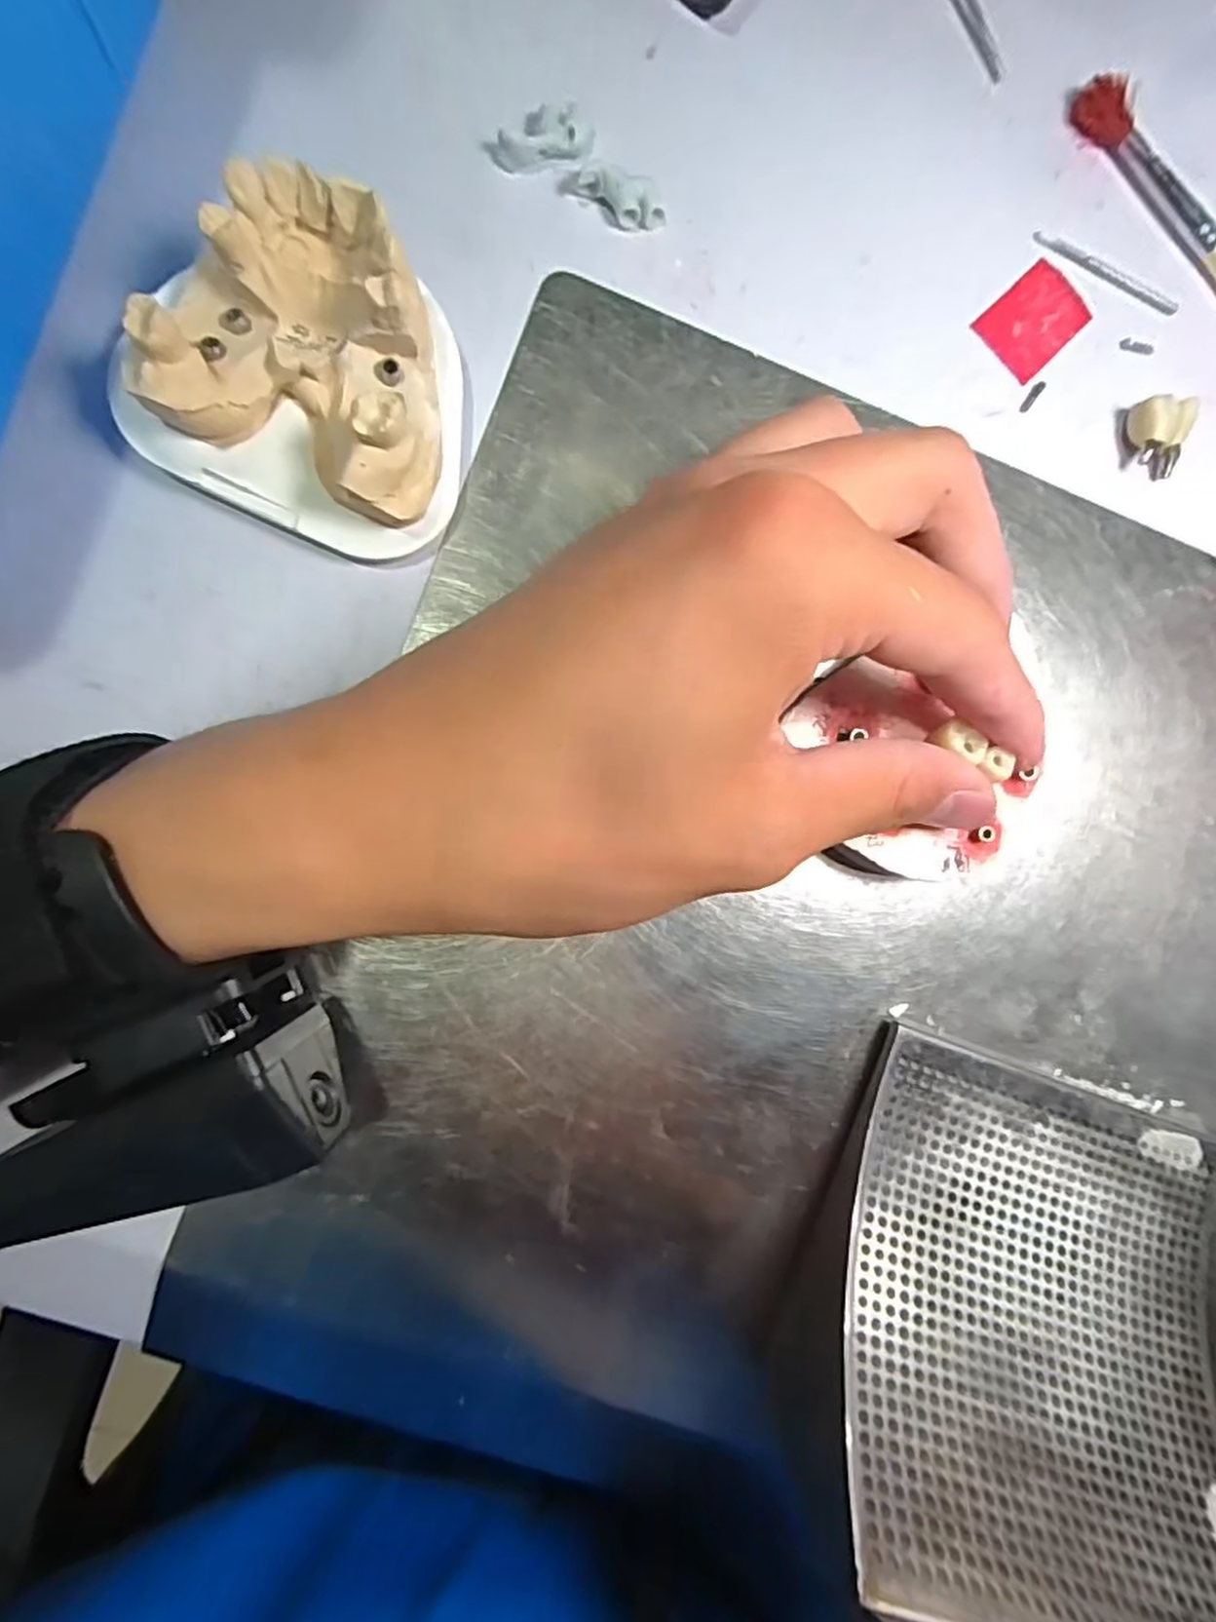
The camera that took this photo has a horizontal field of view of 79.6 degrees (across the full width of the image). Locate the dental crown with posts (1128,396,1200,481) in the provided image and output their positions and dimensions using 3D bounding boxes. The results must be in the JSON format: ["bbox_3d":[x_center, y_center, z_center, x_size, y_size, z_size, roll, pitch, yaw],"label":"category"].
[{"bbox_3d":[0.145,-0.098,0.192,0.014,0.011,0.017,-4,91,-5],"label":"dental crown with posts"}]

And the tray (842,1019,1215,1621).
[{"bbox_3d":[0.102,0.118,0.165,0.094,0.016,0.108,22,60,-6],"label":"tray"}]

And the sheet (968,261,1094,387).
[{"bbox_3d":[0.114,-0.130,0.193,0.028,0.004,0.021,-44,94,-3],"label":"sheet"}]

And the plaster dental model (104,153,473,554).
[{"bbox_3d":[-0.066,-0.095,0.159,0.066,0.034,0.059,20,89,-5],"label":"plaster dental model"}]

